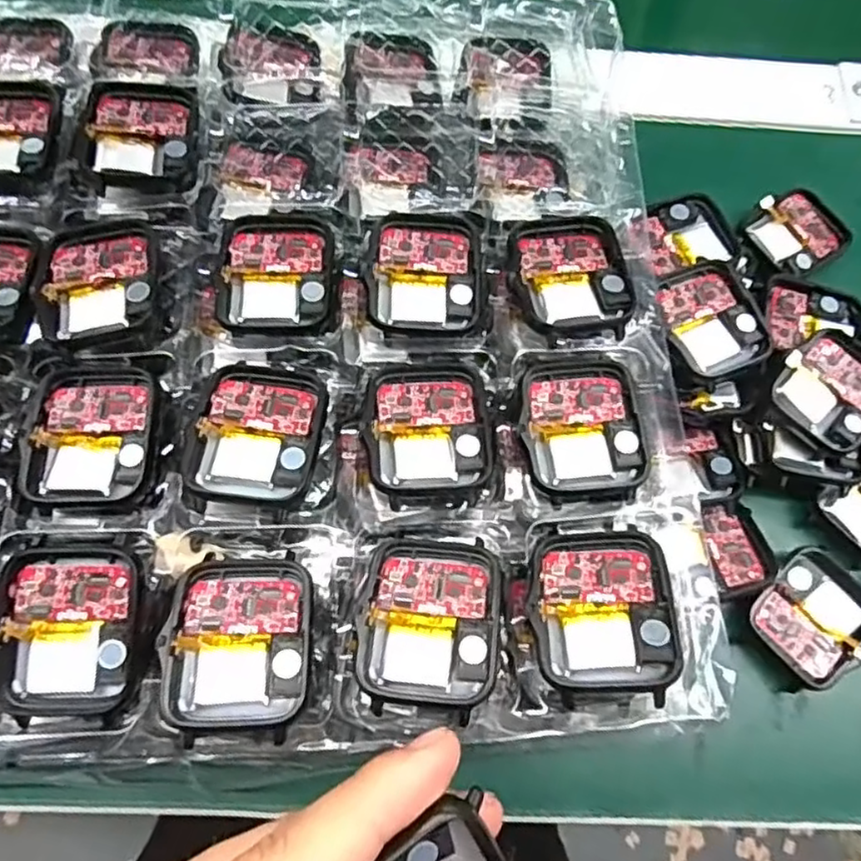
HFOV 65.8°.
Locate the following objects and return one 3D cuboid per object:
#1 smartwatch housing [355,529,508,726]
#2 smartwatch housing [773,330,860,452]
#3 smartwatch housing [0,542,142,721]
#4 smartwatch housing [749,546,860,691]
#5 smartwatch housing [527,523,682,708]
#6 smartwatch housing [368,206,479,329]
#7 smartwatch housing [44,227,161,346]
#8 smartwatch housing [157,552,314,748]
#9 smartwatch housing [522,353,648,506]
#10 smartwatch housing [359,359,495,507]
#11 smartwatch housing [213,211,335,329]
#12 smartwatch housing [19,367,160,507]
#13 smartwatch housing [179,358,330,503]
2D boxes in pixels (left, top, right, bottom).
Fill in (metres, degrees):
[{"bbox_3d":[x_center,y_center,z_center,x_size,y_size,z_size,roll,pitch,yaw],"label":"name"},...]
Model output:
[{"bbox_3d":[0.000,0.051,0.181,0.037,0.007,0.045,7,70,1],"label":"smartwatch housing"},{"bbox_3d":[0.150,-0.016,0.246,0.037,0.005,0.040,39,81,10],"label":"smartwatch housing"},{"bbox_3d":[-0.097,0.053,0.179,0.035,0.011,0.044,6,69,-1],"label":"smartwatch housing"},{"bbox_3d":[0.138,0.067,0.239,0.036,0.012,0.043,43,73,12],"label":"smartwatch housing"},{"bbox_3d":[0.047,0.048,0.182,0.037,0.014,0.045,2,69,-2],"label":"smartwatch housing"},{"bbox_3d":[-0.002,-0.055,0.223,0.037,0.006,0.042,4,69,-2],"label":"smartwatch housing"},{"bbox_3d":[-0.105,-0.047,0.213,0.035,0.007,0.042,-2,70,-4],"label":"smartwatch housing"},{"bbox_3d":[-0.051,0.056,0.176,0.037,0.006,0.045,0,70,-1],"label":"smartwatch housing"},{"bbox_3d":[0.047,-0.002,0.209,0.036,0.005,0.044,-3,70,-4],"label":"smartwatch housing"},{"bbox_3d":[0.000,-0.002,0.205,0.037,0.005,0.045,1,69,-3],"label":"smartwatch housing"},{"bbox_3d":[-0.051,-0.053,0.223,0.036,0.006,0.044,5,69,-1],"label":"smartwatch housing"},{"bbox_3d":[-0.101,0.001,0.200,0.036,0.005,0.042,2,69,-2],"label":"smartwatch housing"},{"bbox_3d":[-0.051,0.000,0.199,0.037,0.007,0.044,10,69,1],"label":"smartwatch housing"}]

